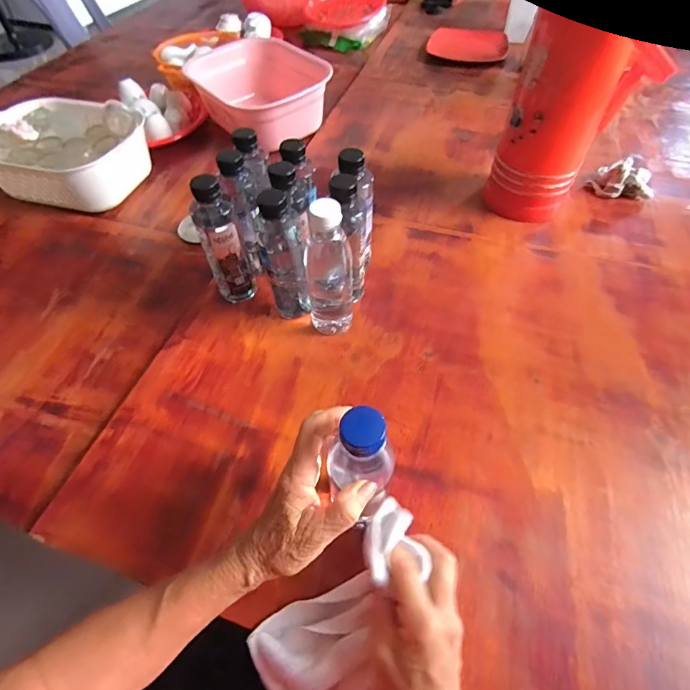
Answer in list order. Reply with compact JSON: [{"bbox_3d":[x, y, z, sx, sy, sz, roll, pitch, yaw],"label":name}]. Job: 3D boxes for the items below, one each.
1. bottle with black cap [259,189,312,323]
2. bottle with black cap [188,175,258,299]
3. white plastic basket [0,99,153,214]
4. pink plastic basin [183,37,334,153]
[{"bbox_3d":[-0.073,-0.105,0.505,0.053,0.176,0.060,-11,56,-5],"label":"bottle with black cap"},{"bbox_3d":[-0.157,-0.125,0.535,0.051,0.187,0.054,-24,57,-13],"label":"bottle with black cap"},{"bbox_3d":[-0.520,-0.356,0.770,0.278,0.104,0.217,12,57,11],"label":"white plastic basket"},{"bbox_3d":[-0.184,-0.542,0.876,0.208,0.102,0.293,-32,60,-18],"label":"pink plastic basin"}]

